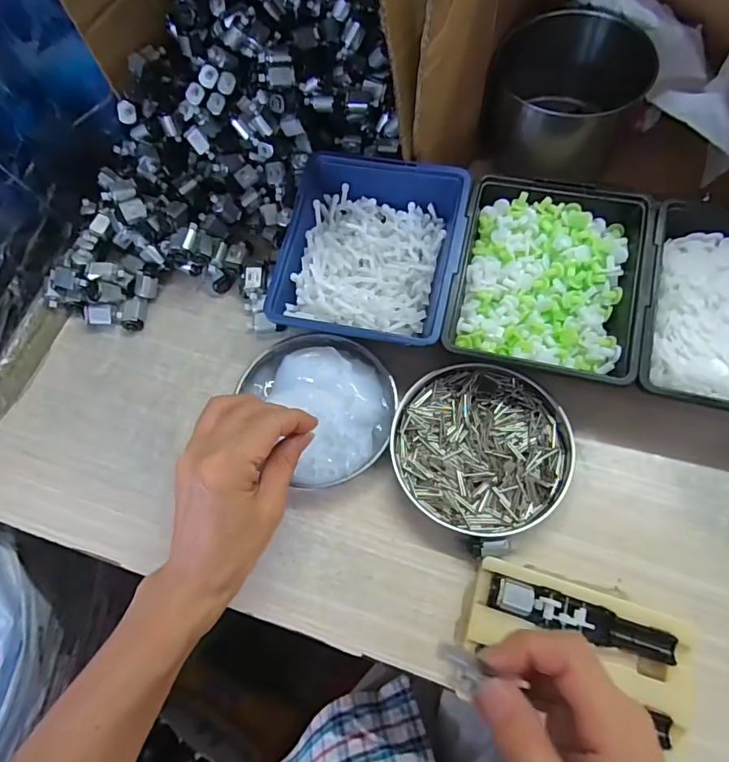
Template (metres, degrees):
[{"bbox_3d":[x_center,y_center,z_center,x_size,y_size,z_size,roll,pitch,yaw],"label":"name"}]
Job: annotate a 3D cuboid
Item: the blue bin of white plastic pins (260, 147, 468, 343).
[{"bbox_3d":[0.006,-0.110,0.421,0.144,0.058,0.159,11,67,8],"label":"blue bin of white plastic pins"}]

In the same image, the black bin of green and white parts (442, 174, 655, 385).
[{"bbox_3d":[0.147,-0.082,0.394,0.143,0.047,0.159,12,67,8],"label":"black bin of green and white parts"}]

